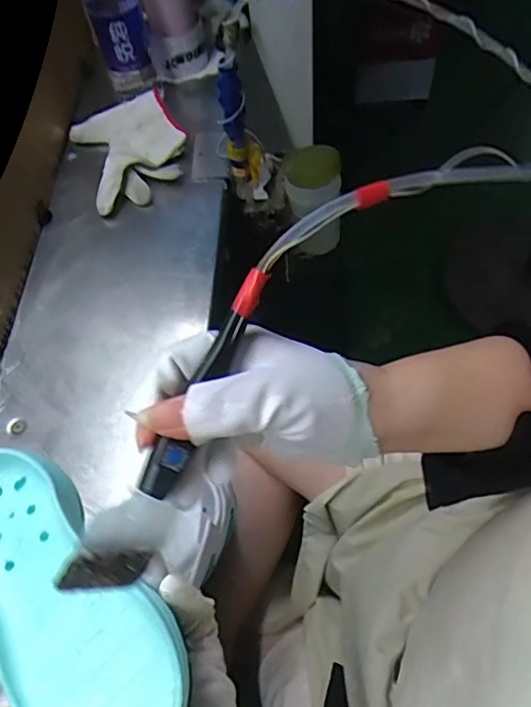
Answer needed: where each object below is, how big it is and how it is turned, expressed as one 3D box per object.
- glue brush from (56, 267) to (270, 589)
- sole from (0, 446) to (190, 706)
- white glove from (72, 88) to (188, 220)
[{"bbox_3d":[-0.038,0.034,0.260,0.027,0.018,0.162,24,80,18],"label":"glue brush"},{"bbox_3d":[-0.115,0.123,0.297,0.076,0.023,0.192,-39,57,-18],"label":"sole"},{"bbox_3d":[-0.165,-0.252,0.700,0.130,0.045,0.163,-21,58,-7],"label":"white glove"}]

